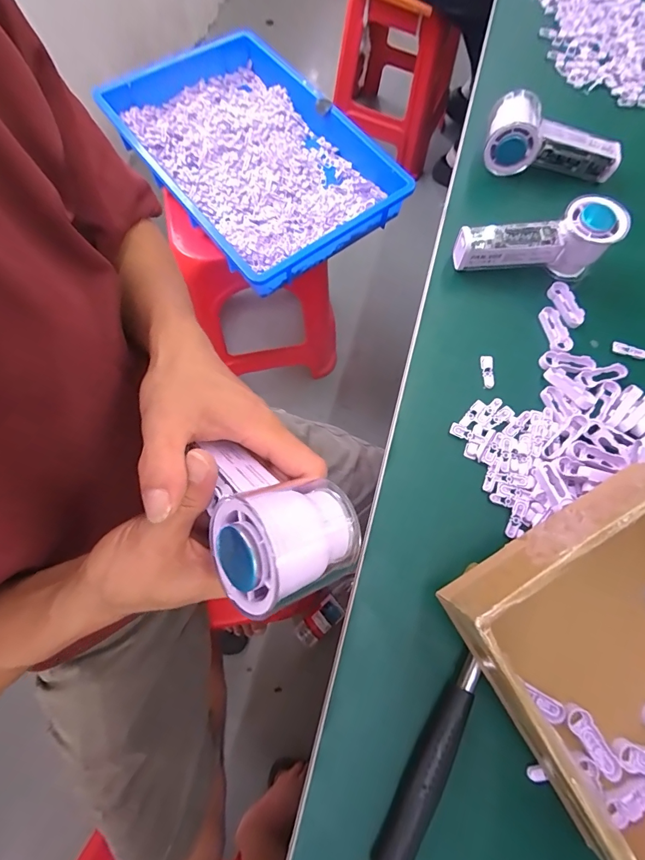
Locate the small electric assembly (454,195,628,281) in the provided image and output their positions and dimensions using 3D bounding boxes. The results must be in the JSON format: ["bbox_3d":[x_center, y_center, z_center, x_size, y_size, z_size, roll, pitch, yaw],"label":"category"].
[{"bbox_3d":[0.218,-0.200,0.414,0.151,0.066,0.049,6,72,2],"label":"small electric assembly"}]

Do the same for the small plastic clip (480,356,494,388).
[{"bbox_3d":[0.166,-0.059,0.396,0.011,0.004,0.034,4,72,1],"label":"small plastic clip"}]

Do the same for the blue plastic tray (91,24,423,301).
[{"bbox_3d":[-0.139,-0.544,0.781,0.368,0.072,0.549,-38,76,-12],"label":"blue plastic tray"}]

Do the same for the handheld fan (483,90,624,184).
[{"bbox_3d":[0.269,-0.332,0.462,0.150,0.063,0.061,15,72,4],"label":"handheld fan"}]

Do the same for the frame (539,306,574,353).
[{"bbox_3d":[0.243,-0.104,0.413,0.021,0.010,0.050,-8,72,-3],"label":"frame"}]

